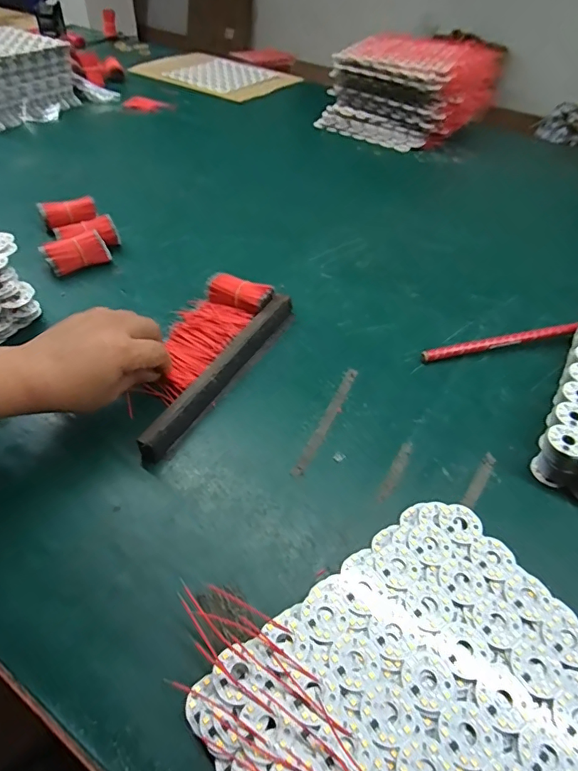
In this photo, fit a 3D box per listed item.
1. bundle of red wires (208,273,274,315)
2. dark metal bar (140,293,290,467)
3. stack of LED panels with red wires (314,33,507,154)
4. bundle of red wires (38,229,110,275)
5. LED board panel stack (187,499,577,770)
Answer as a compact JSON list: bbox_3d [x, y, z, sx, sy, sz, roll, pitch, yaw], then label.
[{"bbox_3d":[-0.053,-0.099,0.521,0.069,0.029,0.034,23,49,19],"label":"bundle of red wires"},{"bbox_3d":[-0.060,-0.018,0.456,0.018,0.024,0.236,22,48,18],"label":"dark metal bar"},{"bbox_3d":[0.238,-0.576,0.934,0.273,0.144,0.229,31,52,25],"label":"stack of LED panels with red wires"},{"bbox_3d":[-0.255,-0.156,0.573,0.069,0.036,0.031,-28,53,-27],"label":"bundle of red wires"},{"bbox_3d":[0.096,0.198,0.266,0.224,0.012,0.223,-28,53,-27],"label":"LED board panel stack"}]

